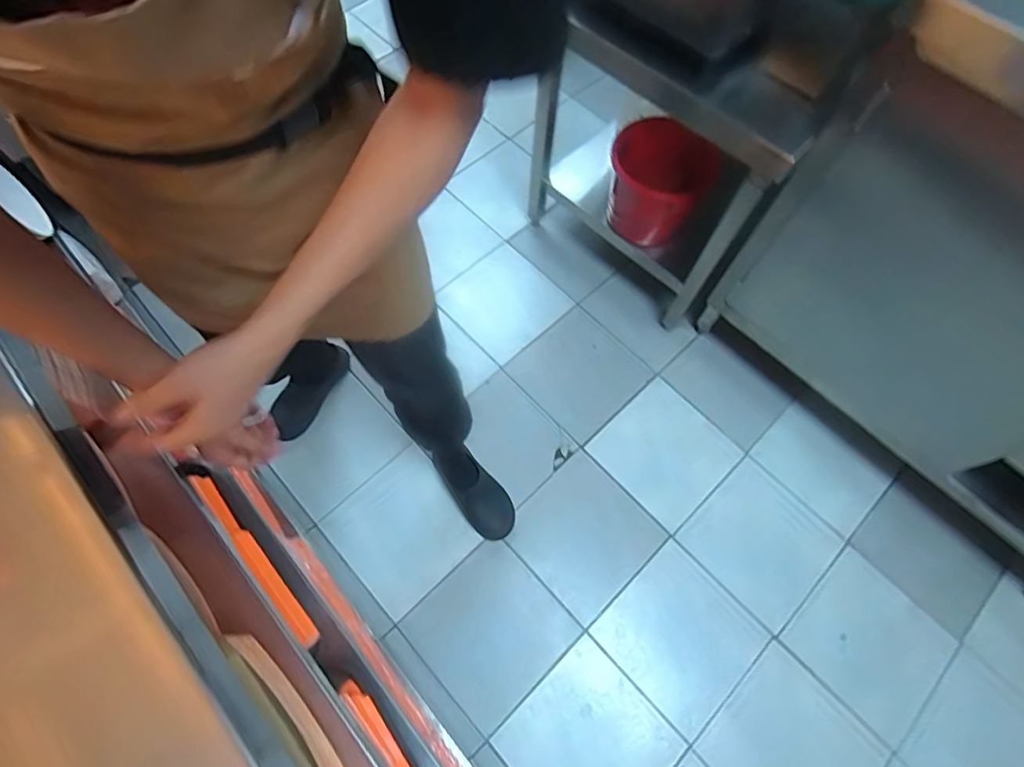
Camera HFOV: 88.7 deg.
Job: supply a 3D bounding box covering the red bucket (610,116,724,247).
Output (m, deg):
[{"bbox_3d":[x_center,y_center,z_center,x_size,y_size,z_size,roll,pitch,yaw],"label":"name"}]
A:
[{"bbox_3d":[0.344,-0.488,1.268,0.205,0.224,0.249,39,70,14],"label":"red bucket"}]

